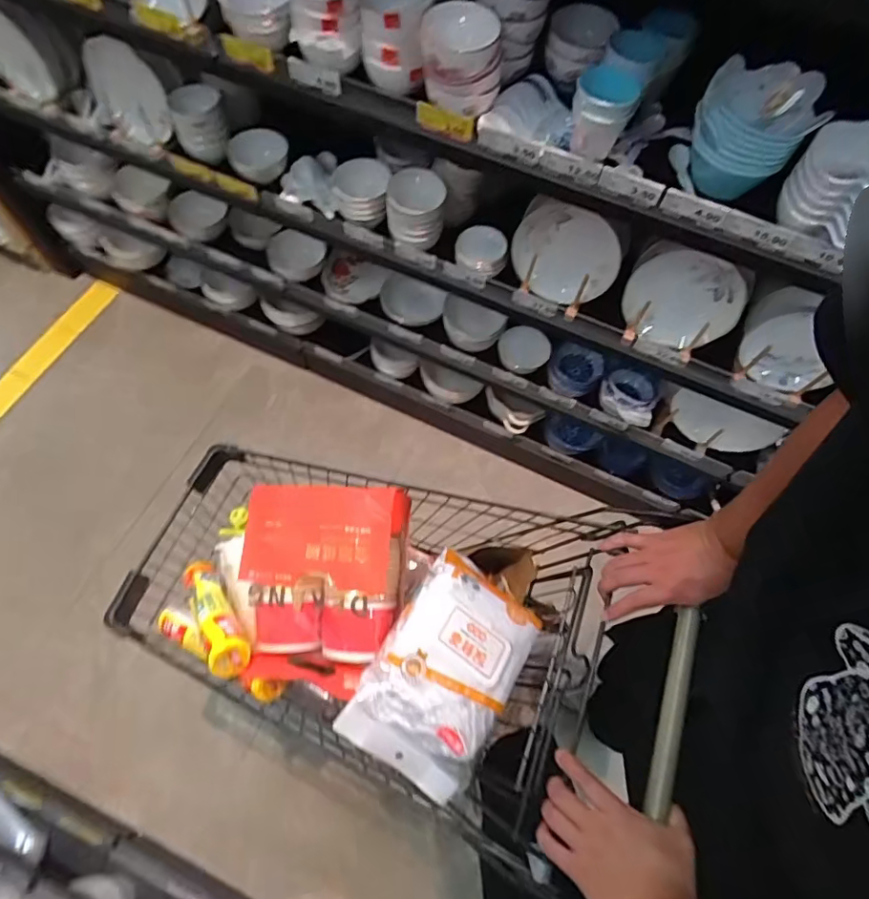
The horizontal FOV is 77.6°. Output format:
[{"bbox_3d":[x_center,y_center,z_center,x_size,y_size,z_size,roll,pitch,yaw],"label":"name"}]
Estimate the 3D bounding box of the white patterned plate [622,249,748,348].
[{"bbox_3d":[0.466,-0.285,1.019,0.201,0.184,0.021,-18,26,28],"label":"white patterned plate"}]

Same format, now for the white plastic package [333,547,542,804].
[{"bbox_3d":[0.016,0.280,0.701,0.171,0.074,0.264,30,67,11],"label":"white plastic package"}]

